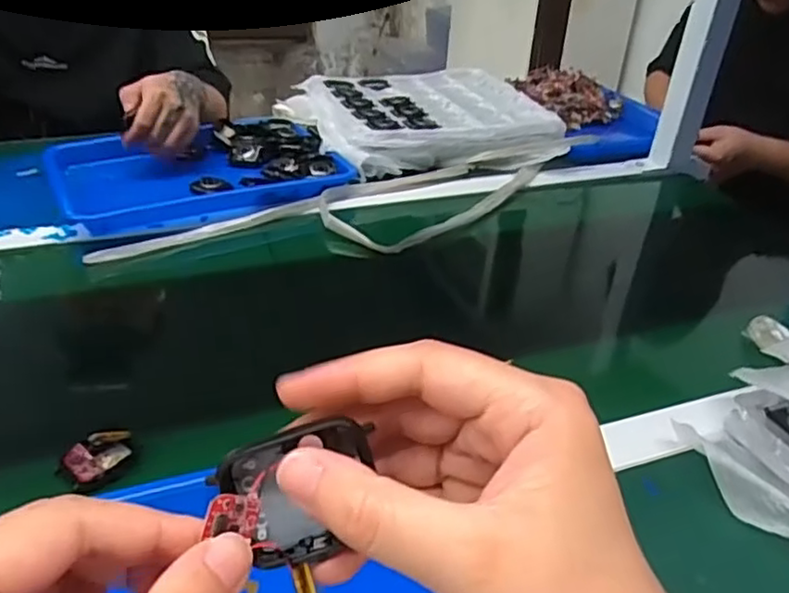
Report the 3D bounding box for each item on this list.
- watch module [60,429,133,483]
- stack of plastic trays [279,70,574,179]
[{"bbox_3d":[-0.190,0.103,0.423,0.043,0.014,0.034,-19,39,-31],"label":"watch module"},{"bbox_3d":[0.040,-0.250,0.917,0.324,0.051,0.314,-14,36,-25],"label":"stack of plastic trays"}]

